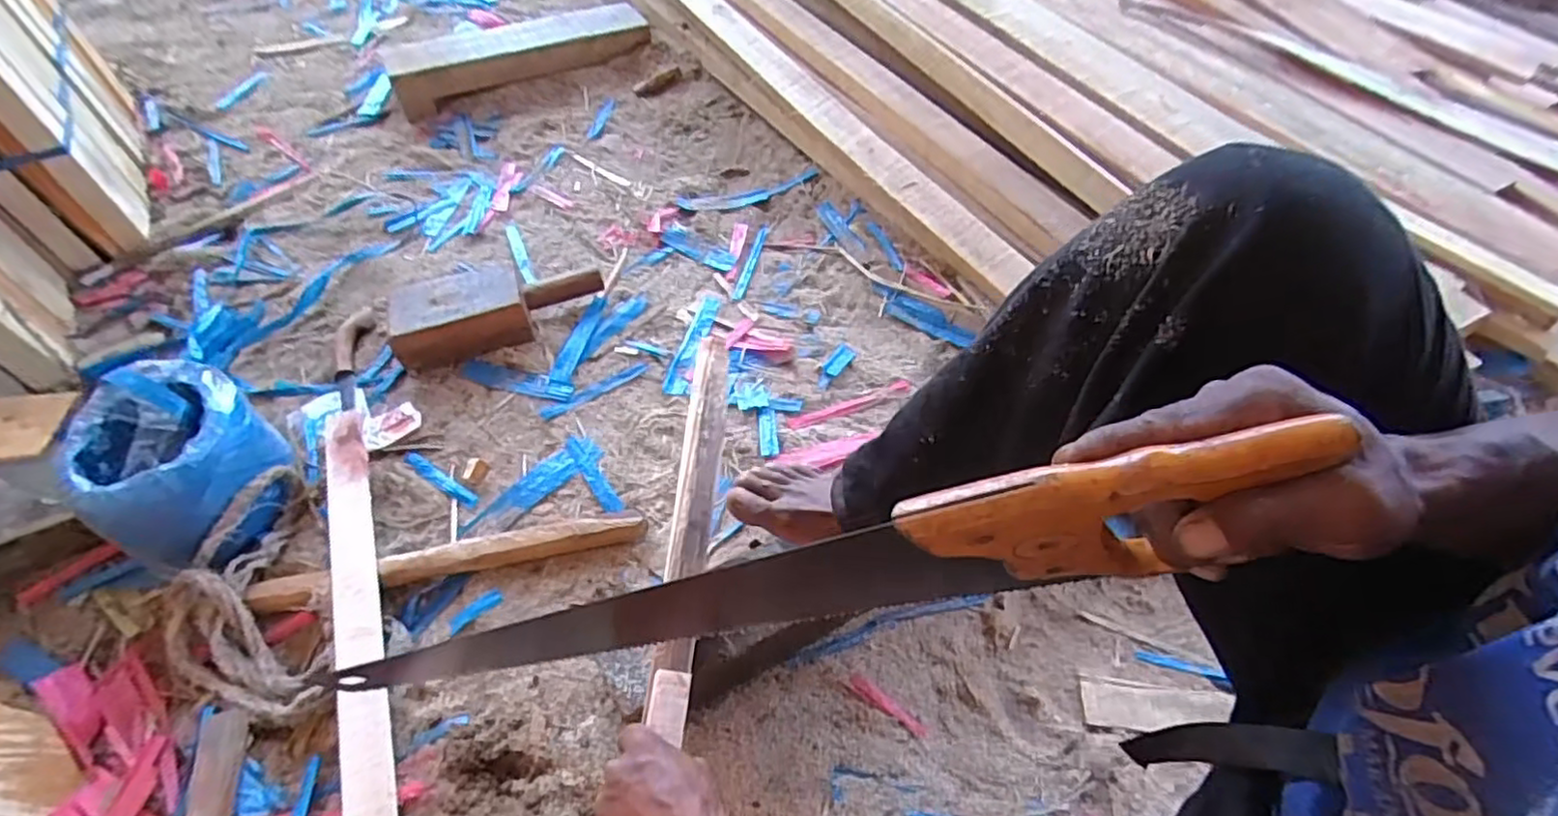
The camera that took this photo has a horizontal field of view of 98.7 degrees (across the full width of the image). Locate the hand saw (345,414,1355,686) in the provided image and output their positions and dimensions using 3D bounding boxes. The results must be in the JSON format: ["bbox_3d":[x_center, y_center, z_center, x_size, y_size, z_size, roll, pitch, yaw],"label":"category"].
[{"bbox_3d":[0.008,0.091,0.319,0.430,0.094,0.031,-15,54,12],"label":"hand saw"}]

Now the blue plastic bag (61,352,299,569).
[{"bbox_3d":[-0.674,0.070,0.765,0.187,0.159,0.188,20,54,15],"label":"blue plastic bag"}]

